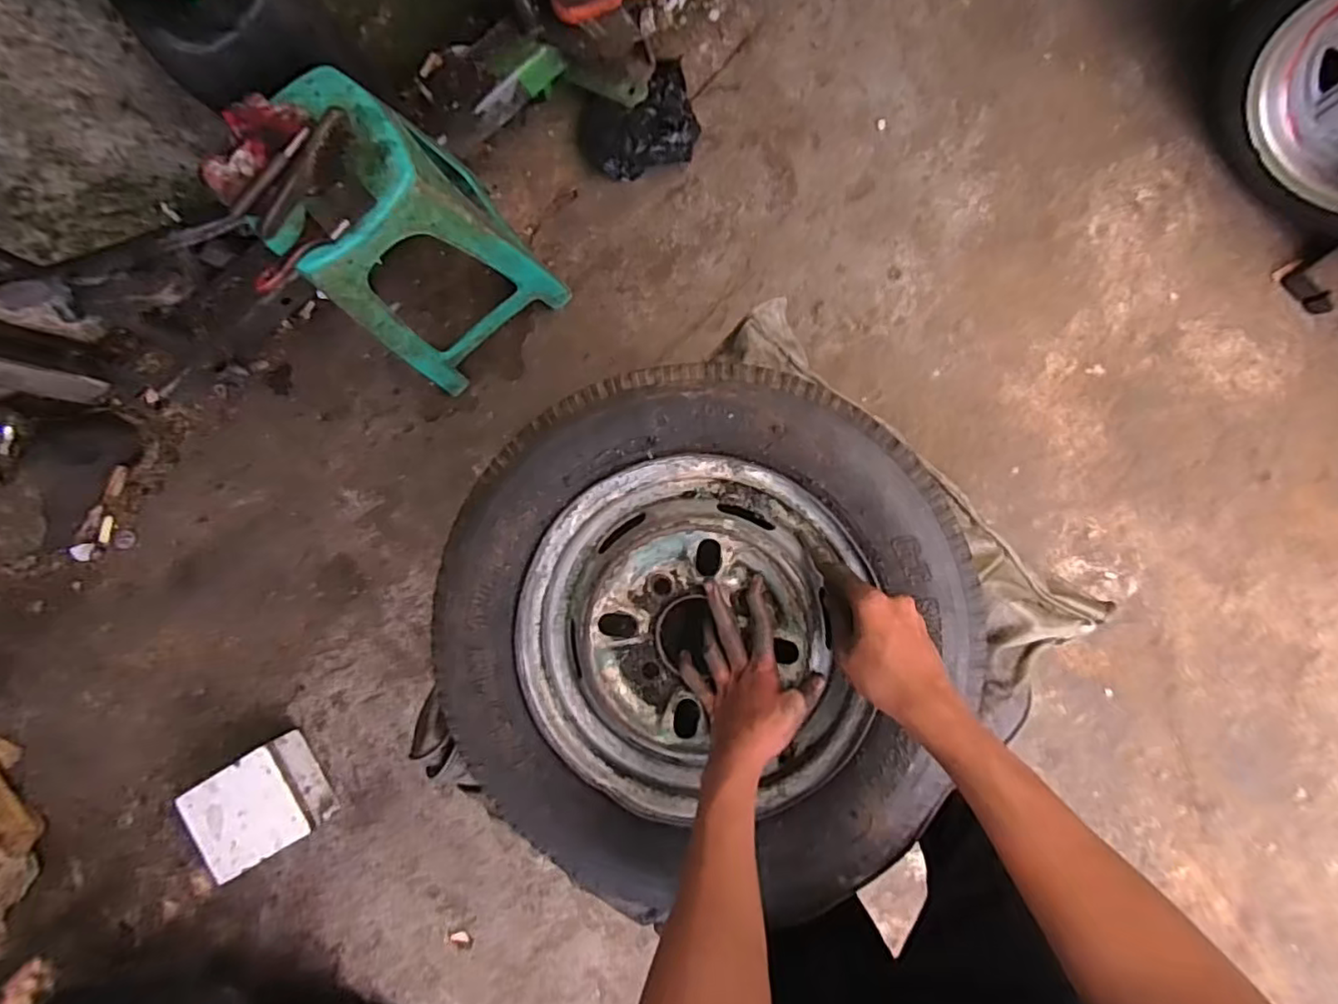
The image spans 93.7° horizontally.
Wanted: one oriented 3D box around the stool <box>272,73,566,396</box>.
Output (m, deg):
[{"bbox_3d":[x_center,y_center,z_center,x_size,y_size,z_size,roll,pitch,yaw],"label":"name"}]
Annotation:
[{"bbox_3d":[-0.437,-0.429,1.064,0.305,0.439,0.281,-39,84,5],"label":"stool"}]

